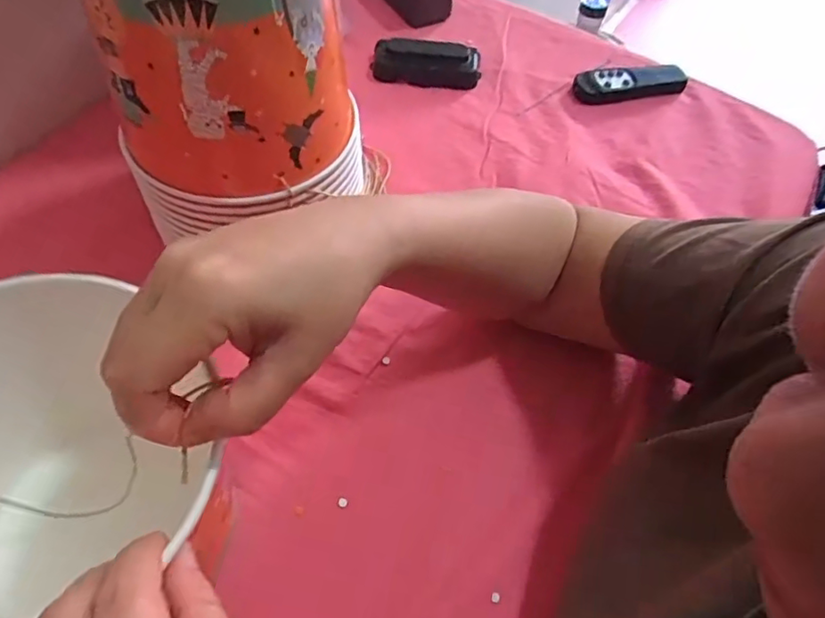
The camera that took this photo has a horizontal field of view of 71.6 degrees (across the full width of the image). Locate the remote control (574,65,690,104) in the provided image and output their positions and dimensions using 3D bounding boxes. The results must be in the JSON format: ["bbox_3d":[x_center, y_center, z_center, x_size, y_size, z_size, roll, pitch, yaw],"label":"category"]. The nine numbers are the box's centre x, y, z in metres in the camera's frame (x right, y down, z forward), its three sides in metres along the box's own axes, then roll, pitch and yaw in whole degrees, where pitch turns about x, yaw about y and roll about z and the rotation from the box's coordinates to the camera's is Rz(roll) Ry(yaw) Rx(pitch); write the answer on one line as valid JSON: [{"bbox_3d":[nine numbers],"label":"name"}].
[{"bbox_3d":[0.217,-0.228,0.569,0.119,0.014,0.030,-10,57,-9],"label":"remote control"}]

